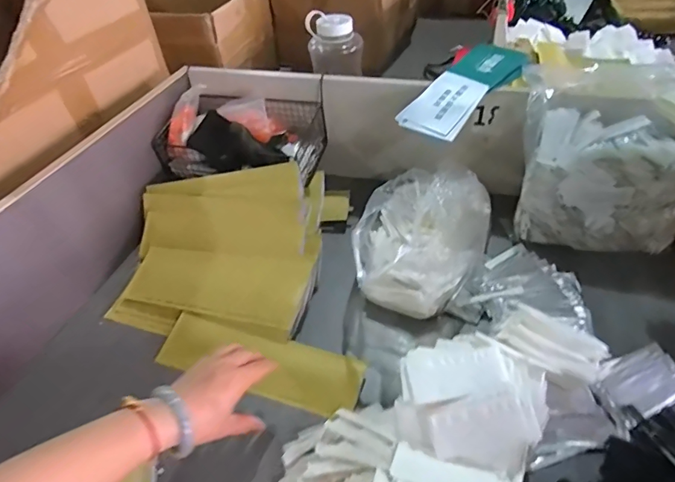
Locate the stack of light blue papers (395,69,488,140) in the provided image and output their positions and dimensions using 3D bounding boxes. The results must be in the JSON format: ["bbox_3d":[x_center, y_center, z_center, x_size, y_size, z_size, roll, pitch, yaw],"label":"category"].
[{"bbox_3d":[0.163,-0.213,0.708,0.099,0.006,0.117,29,75,27],"label":"stack of light blue papers"}]

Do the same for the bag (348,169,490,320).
[{"bbox_3d":[0.120,-0.007,0.670,0.179,0.121,0.251,13,46,18],"label":"bag"}]

